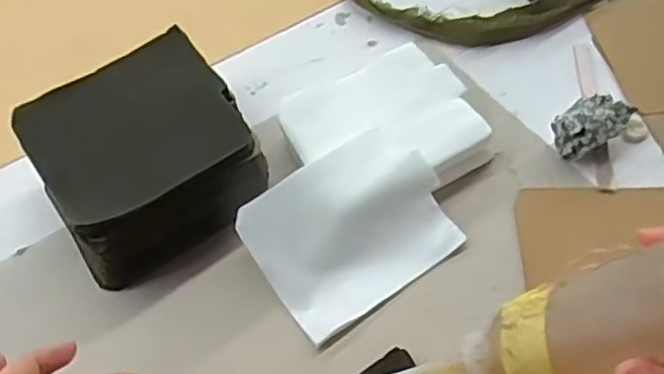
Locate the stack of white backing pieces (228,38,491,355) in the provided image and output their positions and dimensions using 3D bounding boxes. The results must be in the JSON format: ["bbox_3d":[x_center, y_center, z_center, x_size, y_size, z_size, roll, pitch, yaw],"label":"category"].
[{"bbox_3d":[0.023,-0.010,0.465,0.192,0.037,0.151,-31,58,-18],"label":"stack of white backing pieces"}]

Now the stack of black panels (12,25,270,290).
[{"bbox_3d":[-0.130,-0.022,0.470,0.134,0.064,0.139,-28,57,-16],"label":"stack of black panels"}]

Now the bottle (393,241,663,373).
[{"bbox_3d":[0.107,0.080,0.325,0.154,0.052,0.057,-28,45,36],"label":"bottle"}]

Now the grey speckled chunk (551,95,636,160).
[{"bbox_3d":[0.185,-0.042,0.479,0.049,0.034,0.038,-37,60,-21],"label":"grey speckled chunk"}]

